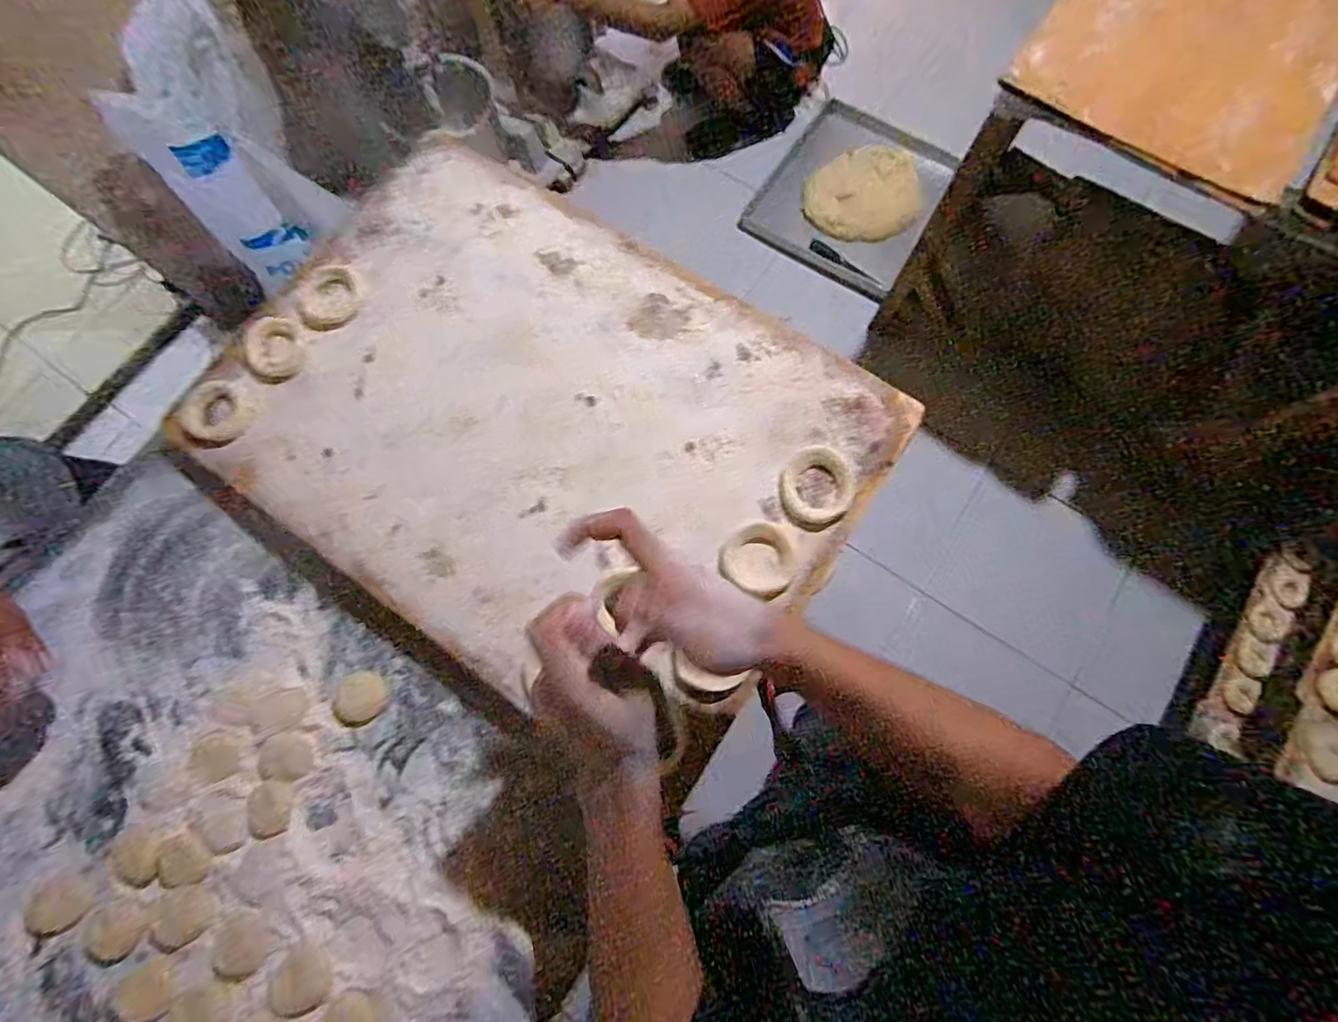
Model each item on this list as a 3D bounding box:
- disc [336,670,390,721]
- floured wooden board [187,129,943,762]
[{"bbox_3d":[-0.274,0.165,0.517,0.045,0.004,0.041,0,75,2],"label":"disc"},{"bbox_3d":[-0.129,-0.098,0.550,0.595,0.026,0.432,33,78,10],"label":"floured wooden board"}]

